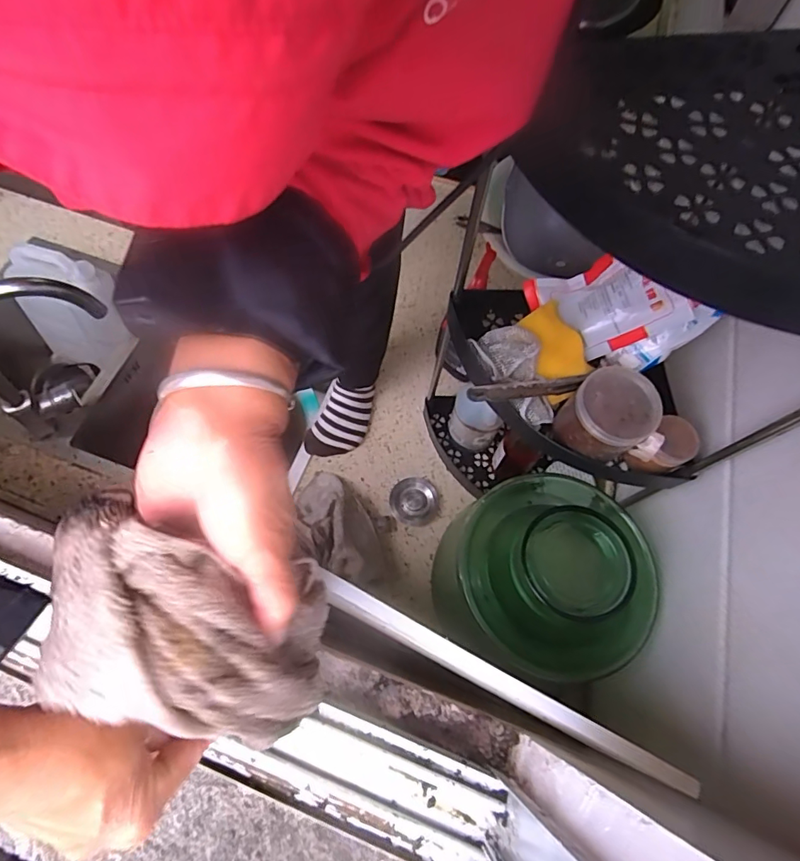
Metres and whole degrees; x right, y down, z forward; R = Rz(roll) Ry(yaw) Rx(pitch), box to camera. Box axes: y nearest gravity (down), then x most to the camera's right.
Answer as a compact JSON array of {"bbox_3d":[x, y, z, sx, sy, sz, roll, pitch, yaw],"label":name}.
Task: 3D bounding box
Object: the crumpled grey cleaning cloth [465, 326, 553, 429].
[{"bbox_3d":[0.133,-0.065,0.561,0.048,0.064,0.124,-25,82,-13],"label":"crumpled grey cleaning cloth"}]

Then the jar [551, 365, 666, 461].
[{"bbox_3d":[0.220,-0.013,0.527,0.080,0.082,0.080,1,66,-2],"label":"jar"}]

